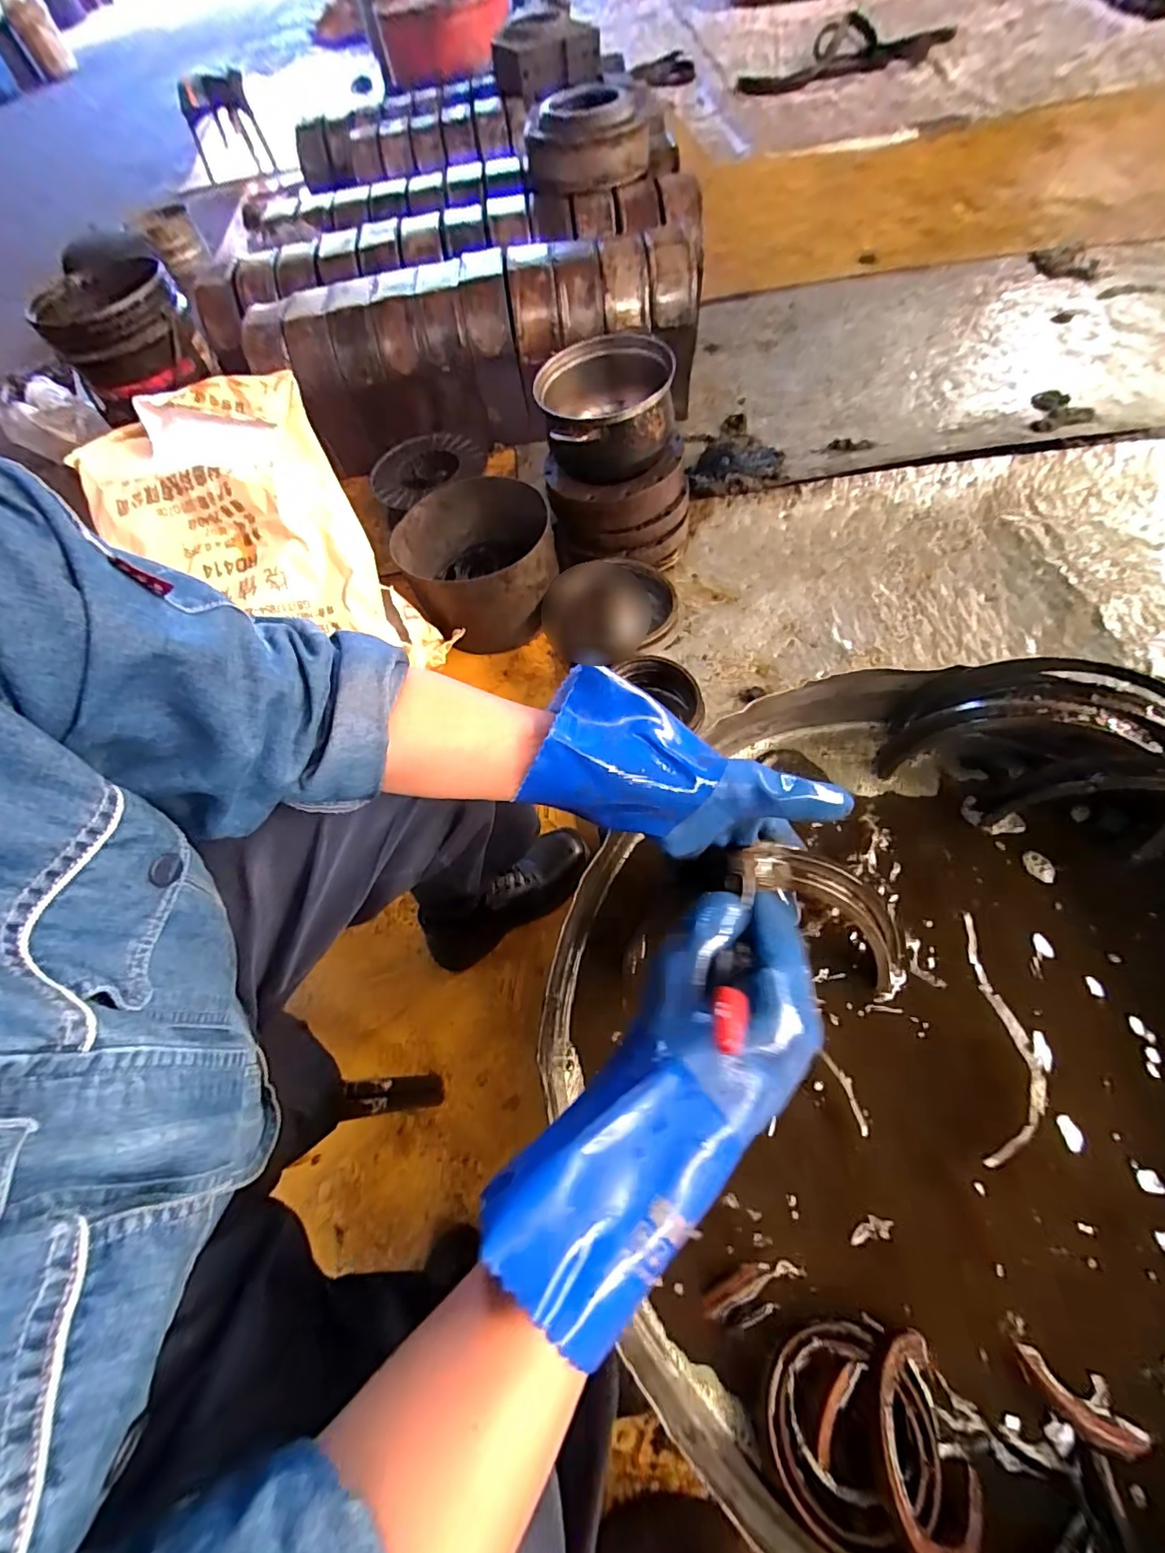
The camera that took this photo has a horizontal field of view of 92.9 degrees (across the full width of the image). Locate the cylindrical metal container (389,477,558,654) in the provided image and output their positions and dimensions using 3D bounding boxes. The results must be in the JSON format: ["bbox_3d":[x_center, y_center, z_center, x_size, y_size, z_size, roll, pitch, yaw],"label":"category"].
[{"bbox_3d":[-0.177,-0.363,0.943,0.266,0.143,0.246,-3,62,5],"label":"cylindrical metal container"}]

